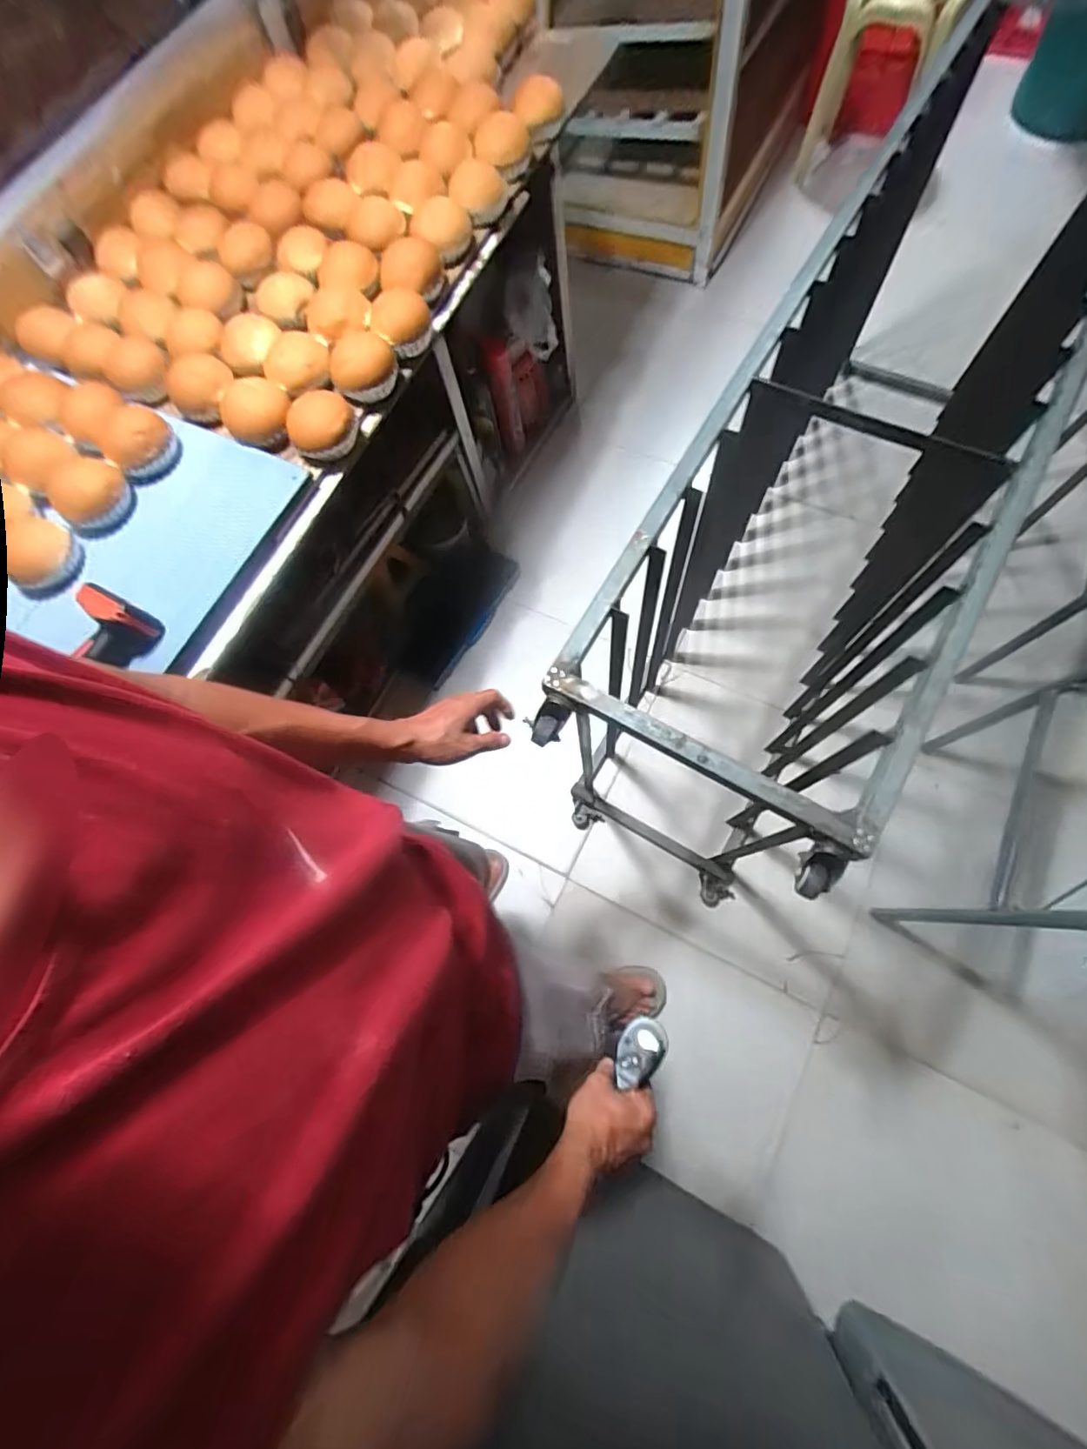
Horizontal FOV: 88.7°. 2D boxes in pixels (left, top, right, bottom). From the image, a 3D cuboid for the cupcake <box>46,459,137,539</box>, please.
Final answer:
[{"bbox_3d":[-0.649,-0.327,0.803,0.100,0.054,0.077,-42,78,-11],"label":"cupcake"}]

